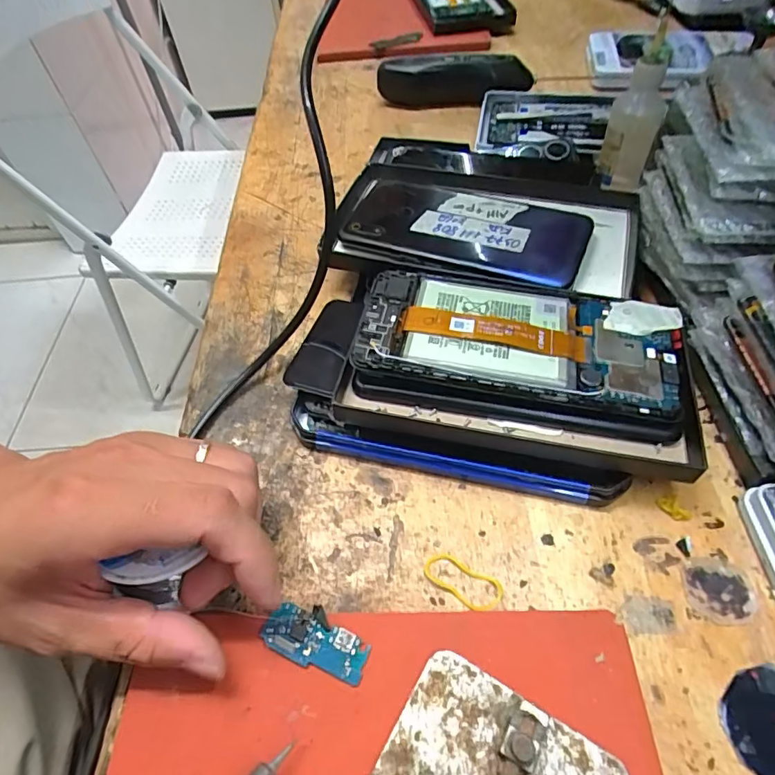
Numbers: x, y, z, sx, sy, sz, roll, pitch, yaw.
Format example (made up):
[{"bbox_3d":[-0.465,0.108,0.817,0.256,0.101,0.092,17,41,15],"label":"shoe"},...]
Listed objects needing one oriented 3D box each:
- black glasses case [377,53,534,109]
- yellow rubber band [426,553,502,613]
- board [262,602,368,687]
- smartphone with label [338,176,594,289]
[{"bbox_3d":[0.062,-0.291,0.473,0.141,0.044,0.026,6,54,8],"label":"black glasses case"},{"bbox_3d":[0.034,0.088,0.225,0.036,0.004,0.016,23,58,19],"label":"yellow rubber band"},{"bbox_3d":[-0.030,0.105,0.209,0.045,0.005,0.021,14,56,14],"label":"board"},{"bbox_3d":[0.048,-0.105,0.320,0.151,0.008,0.073,21,64,18],"label":"smartphone with label"}]

